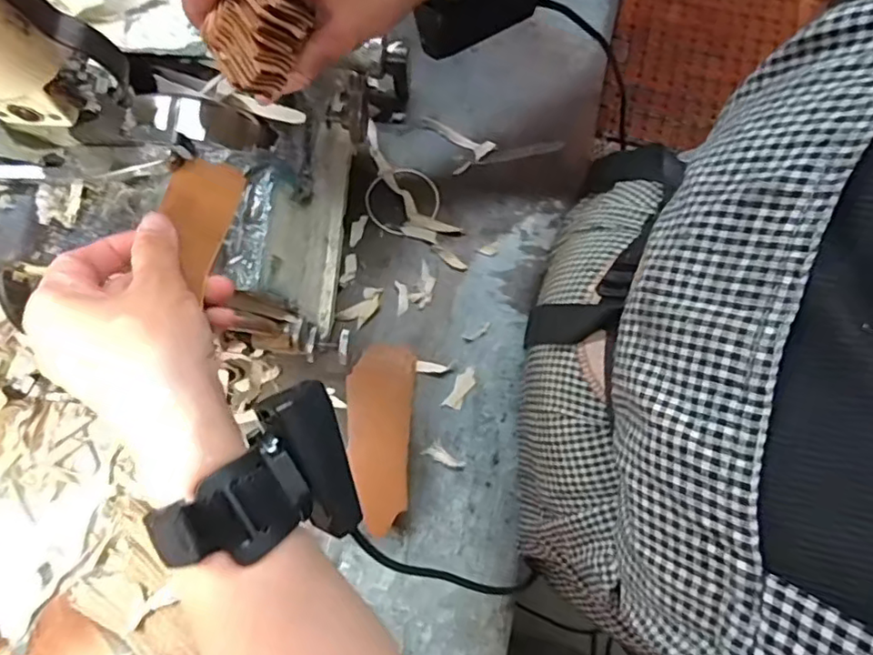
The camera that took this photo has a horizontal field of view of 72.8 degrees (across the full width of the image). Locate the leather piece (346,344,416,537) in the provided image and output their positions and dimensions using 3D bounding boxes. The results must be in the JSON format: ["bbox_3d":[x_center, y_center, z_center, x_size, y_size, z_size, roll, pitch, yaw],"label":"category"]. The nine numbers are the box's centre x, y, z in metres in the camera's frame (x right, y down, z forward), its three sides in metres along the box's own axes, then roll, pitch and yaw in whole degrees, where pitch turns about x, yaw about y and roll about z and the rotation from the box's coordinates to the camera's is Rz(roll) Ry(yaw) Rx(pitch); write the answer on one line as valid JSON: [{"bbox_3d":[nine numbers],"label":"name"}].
[{"bbox_3d":[-0.039,0.074,0.412,0.042,0.036,0.123,2,79,0],"label":"leather piece"}]

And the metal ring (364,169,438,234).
[{"bbox_3d":[-0.027,-0.100,0.462,0.057,0.004,0.048,-22,80,-4],"label":"metal ring"}]

